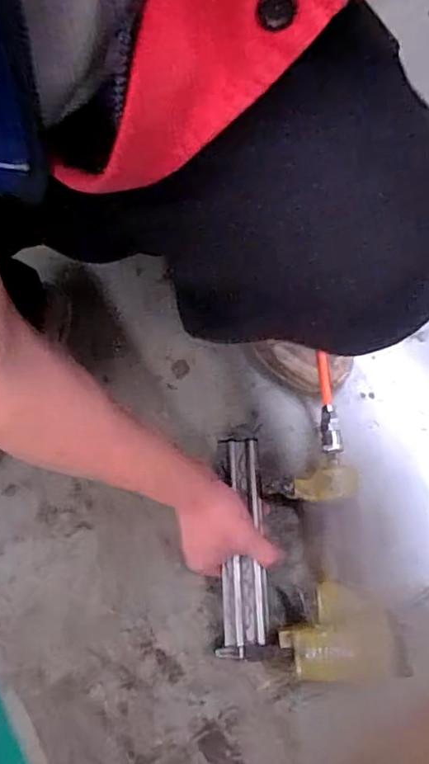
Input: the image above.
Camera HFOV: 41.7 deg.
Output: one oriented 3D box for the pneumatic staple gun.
[{"bbox_3d":[0.074,0.161,0.556,0.149,0.066,0.234,-9,72,-2],"label":"pneumatic staple gun"}]

